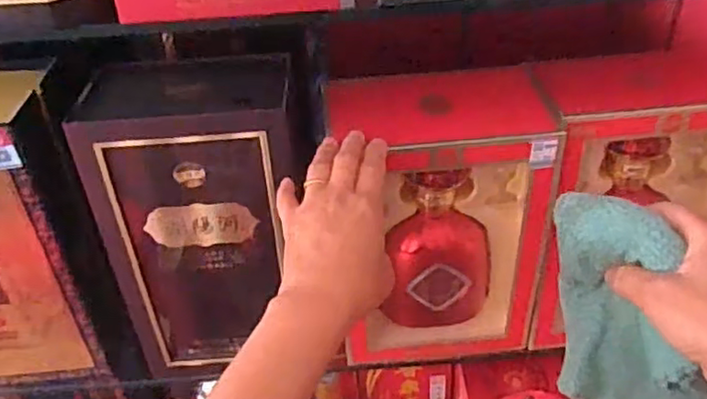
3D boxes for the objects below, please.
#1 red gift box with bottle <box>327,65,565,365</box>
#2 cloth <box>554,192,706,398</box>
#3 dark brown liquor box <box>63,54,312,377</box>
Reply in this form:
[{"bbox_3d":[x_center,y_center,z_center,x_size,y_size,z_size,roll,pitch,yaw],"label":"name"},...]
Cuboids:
[{"bbox_3d":[0.081,0.039,0.583,0.179,0.289,0.093,-3,30,-3],"label":"red gift box with bottle"},{"bbox_3d":[0.167,0.081,0.413,0.049,0.167,0.099,-23,16,-25],"label":"cloth"},{"bbox_3d":[-0.128,0.026,0.581,0.182,0.295,0.083,-6,36,-4],"label":"dark brown liquor box"}]

